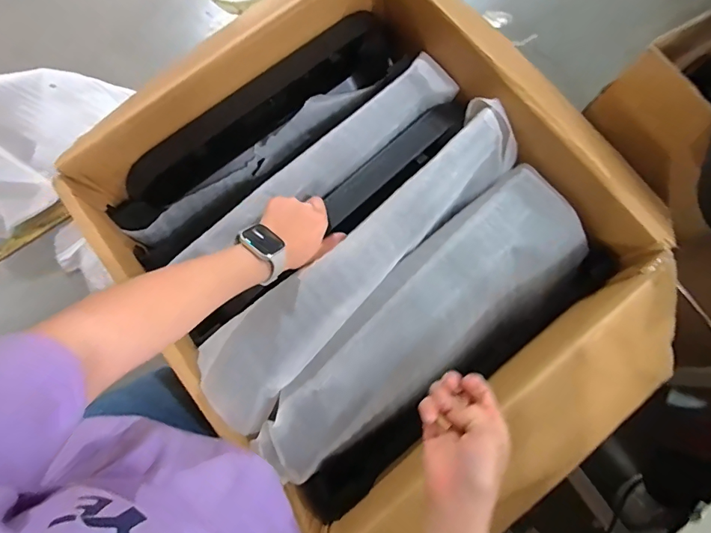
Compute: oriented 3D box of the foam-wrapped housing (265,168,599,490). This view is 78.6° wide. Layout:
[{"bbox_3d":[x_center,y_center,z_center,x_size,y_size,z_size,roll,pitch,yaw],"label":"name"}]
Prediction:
[{"bbox_3d":[0.095,0.069,0.562,0.488,0.107,0.156,-40,79,-7],"label":"foam-wrapped housing"}]

